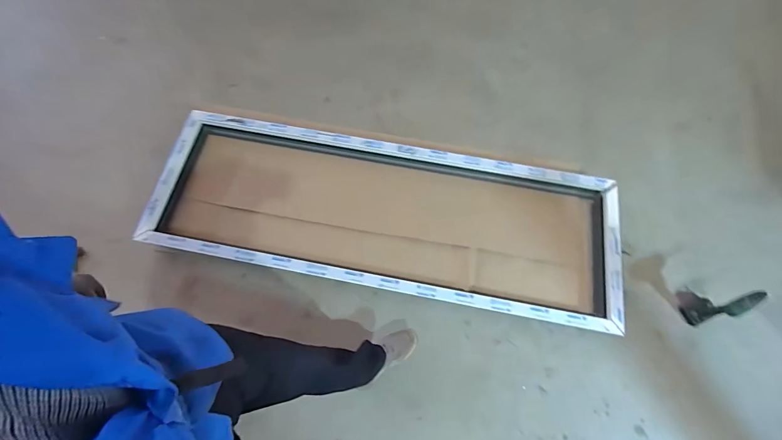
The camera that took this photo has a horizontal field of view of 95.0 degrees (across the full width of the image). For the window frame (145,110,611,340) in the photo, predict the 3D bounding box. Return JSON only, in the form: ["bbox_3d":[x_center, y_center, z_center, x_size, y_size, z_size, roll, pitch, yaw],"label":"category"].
[{"bbox_3d":[-0.050,-0.047,1.499,1.939,0.097,0.654,11,71,3],"label":"window frame"}]

